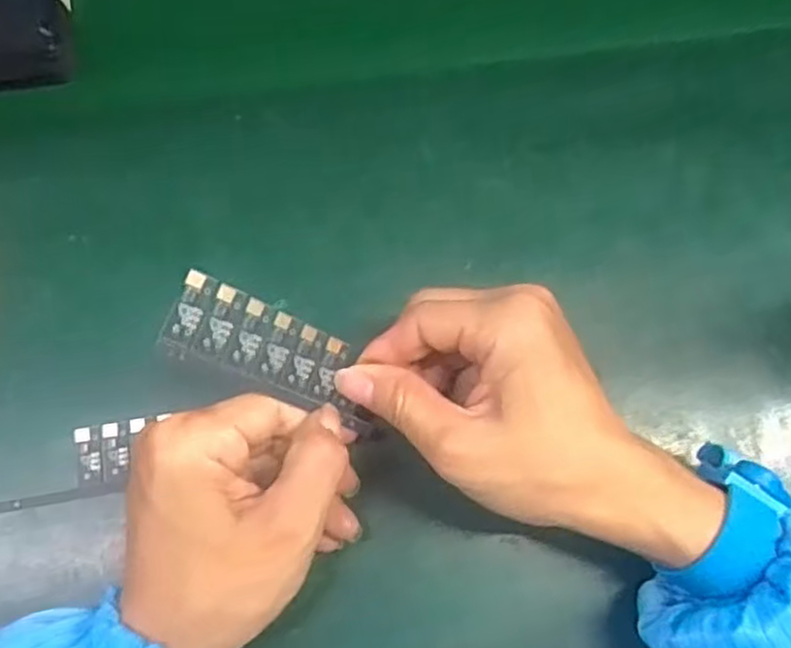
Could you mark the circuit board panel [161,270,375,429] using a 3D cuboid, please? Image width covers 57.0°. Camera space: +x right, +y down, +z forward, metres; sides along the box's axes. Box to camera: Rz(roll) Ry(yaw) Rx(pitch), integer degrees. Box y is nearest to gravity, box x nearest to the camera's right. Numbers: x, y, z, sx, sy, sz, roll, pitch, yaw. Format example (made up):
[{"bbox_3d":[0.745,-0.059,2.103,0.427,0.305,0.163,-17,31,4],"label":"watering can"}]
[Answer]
[{"bbox_3d":[-0.041,0.012,0.272,0.091,0.006,0.029,30,72,-34],"label":"circuit board panel"}]

